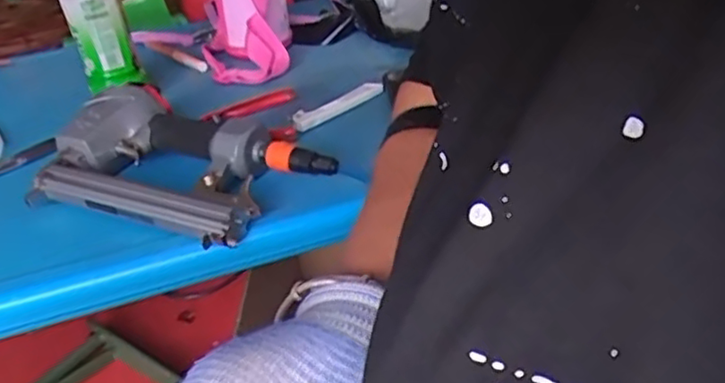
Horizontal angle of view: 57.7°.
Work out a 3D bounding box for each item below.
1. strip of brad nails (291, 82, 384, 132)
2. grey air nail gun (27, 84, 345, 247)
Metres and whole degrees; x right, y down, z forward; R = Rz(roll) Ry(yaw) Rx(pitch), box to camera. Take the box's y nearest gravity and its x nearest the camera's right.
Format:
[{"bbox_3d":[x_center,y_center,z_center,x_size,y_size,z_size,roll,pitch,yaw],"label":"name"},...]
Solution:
[{"bbox_3d":[-0.030,-0.095,0.721,0.124,0.012,0.026,-29,40,-32],"label":"strip of brad nails"},{"bbox_3d":[-0.164,-0.032,0.601,0.256,0.055,0.164,11,36,21],"label":"grey air nail gun"}]

